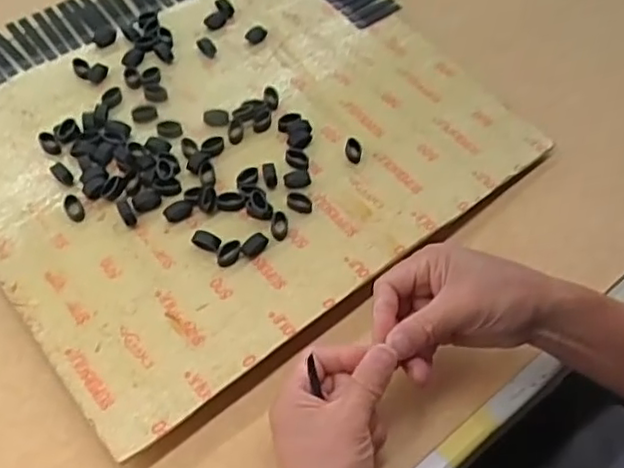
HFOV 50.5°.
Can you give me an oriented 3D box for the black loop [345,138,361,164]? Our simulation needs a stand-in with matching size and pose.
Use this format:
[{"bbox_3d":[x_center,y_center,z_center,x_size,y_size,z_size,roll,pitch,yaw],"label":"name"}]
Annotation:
[{"bbox_3d":[0.036,-0.073,0.578,0.014,0.008,0.024,7,57,-1],"label":"black loop"}]

